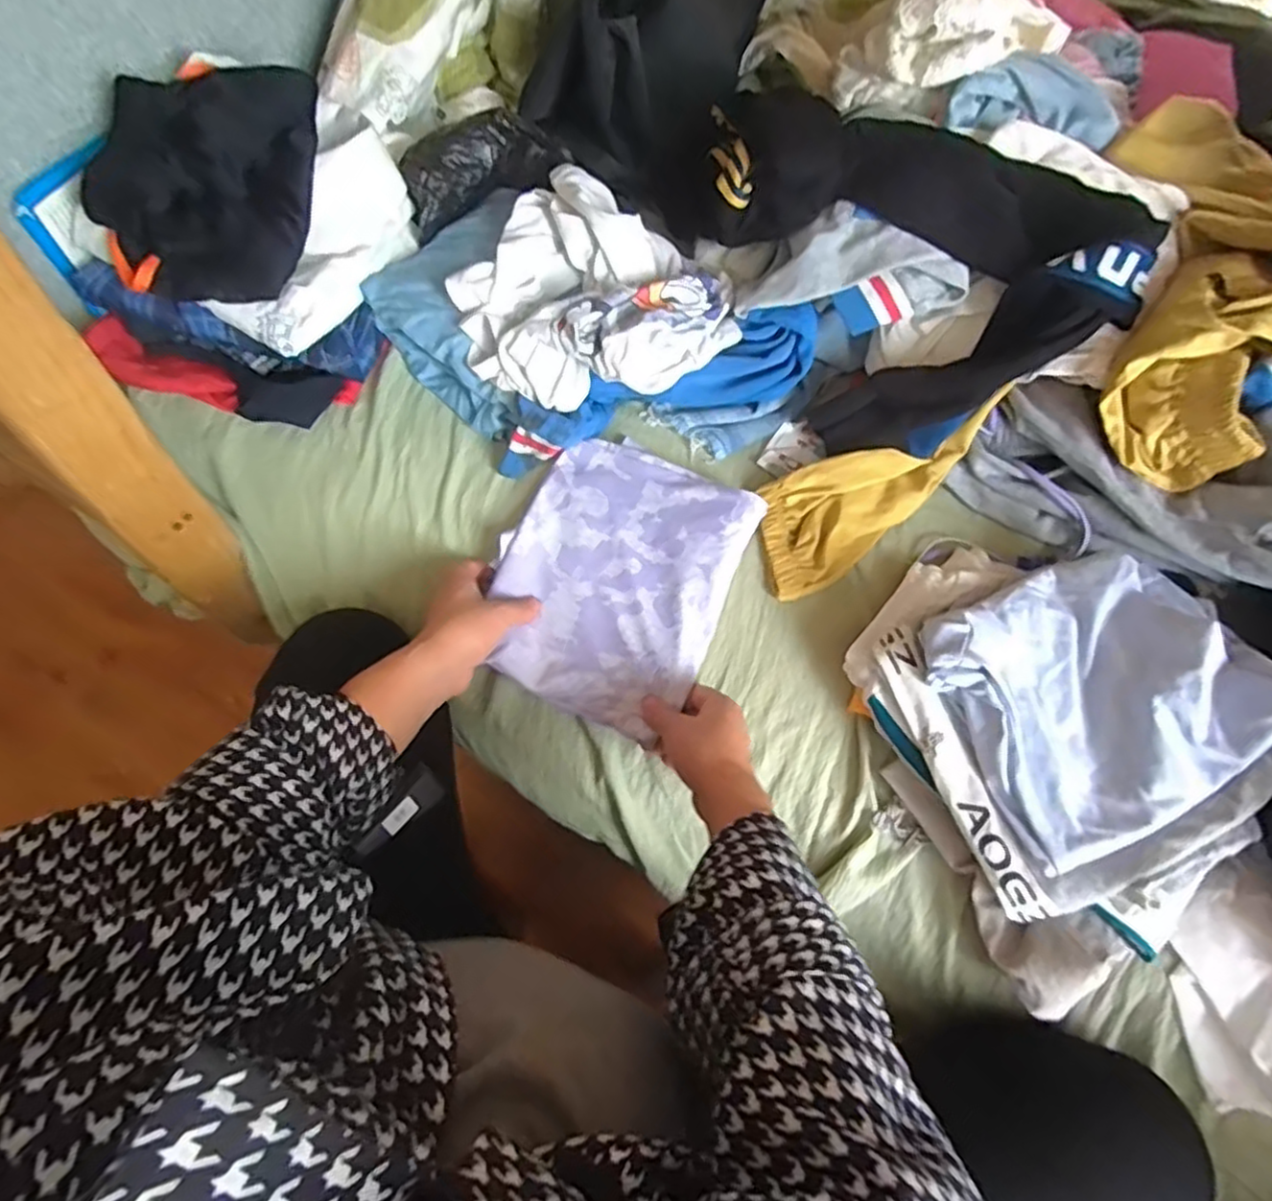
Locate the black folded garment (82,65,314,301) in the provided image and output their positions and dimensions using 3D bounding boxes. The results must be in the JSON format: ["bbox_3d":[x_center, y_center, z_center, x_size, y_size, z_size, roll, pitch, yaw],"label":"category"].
[{"bbox_3d":[-0.372,-0.371,0.610,0.163,0.070,0.219,0,67,3],"label":"black folded garment"}]

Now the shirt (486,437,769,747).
[{"bbox_3d":[-0.018,-0.021,0.620,0.196,0.034,0.241,22,69,12],"label":"shirt"}]

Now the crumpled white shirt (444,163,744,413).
[{"bbox_3d":[-0.046,-0.286,0.657,0.238,0.093,0.223,-24,68,-8],"label":"crumpled white shirt"}]

